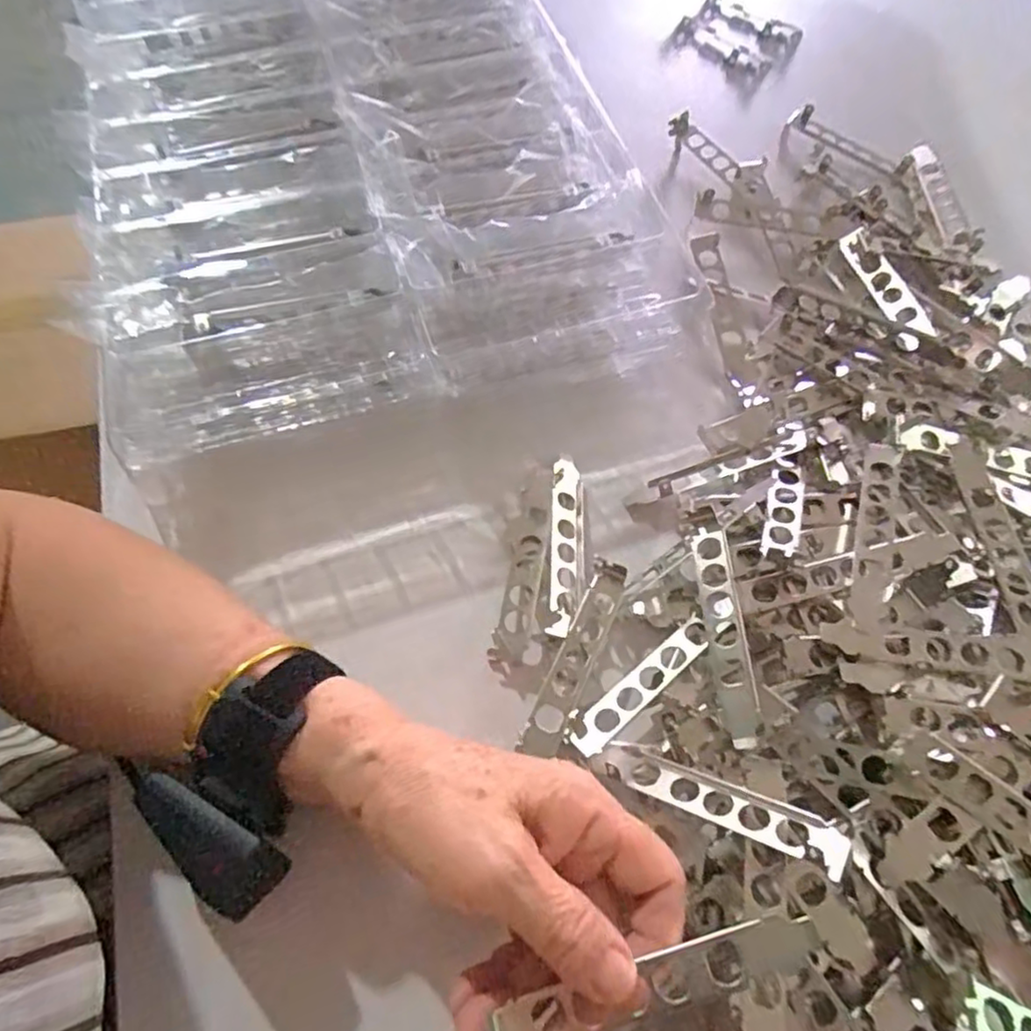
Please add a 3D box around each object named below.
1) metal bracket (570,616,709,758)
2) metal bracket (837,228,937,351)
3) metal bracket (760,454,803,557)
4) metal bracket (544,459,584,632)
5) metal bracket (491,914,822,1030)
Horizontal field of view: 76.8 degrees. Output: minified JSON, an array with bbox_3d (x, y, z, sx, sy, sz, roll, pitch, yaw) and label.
[{"bbox_3d":[0.064,0.084,0.322,0.091,0.004,0.018,-37,52,-18],"label":"metal bracket"},{"bbox_3d":[0.244,-0.151,0.429,0.023,0.024,0.110,-3,63,-1],"label":"metal bracket"},{"bbox_3d":[0.148,-0.005,0.357,0.018,0.009,0.083,21,48,10],"label":"metal bracket"},{"bbox_3d":[0.030,0.015,0.365,0.019,0.019,0.109,3,64,2],"label":"metal bracket"},{"bbox_3d":[0.049,0.169,0.231,0.121,0.004,0.017,-21,56,0],"label":"metal bracket"}]

